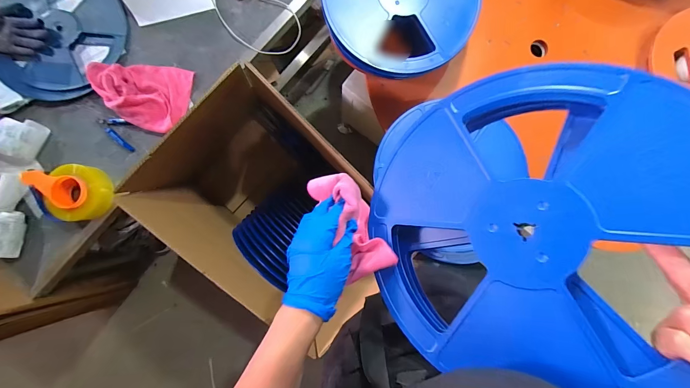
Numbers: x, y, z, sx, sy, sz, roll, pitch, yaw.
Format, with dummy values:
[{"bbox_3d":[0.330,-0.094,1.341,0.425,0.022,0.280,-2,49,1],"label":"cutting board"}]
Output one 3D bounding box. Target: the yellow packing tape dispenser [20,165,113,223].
[{"bbox_3d":[-0.671,-0.004,0.745,0.145,0.114,0.139,1,88,-1],"label":"yellow packing tape dispenser"}]

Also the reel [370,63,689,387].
[{"bbox_3d":[0.177,0.026,0.292,0.303,0.032,0.287,1,82,30],"label":"reel"}]

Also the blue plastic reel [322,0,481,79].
[{"bbox_3d":[0.117,-0.411,0.612,0.322,0.039,0.332,6,88,0],"label":"blue plastic reel"}]

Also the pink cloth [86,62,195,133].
[{"bbox_3d":[-0.526,-0.255,0.758,0.241,0.052,0.163,7,88,0],"label":"pink cloth"}]

